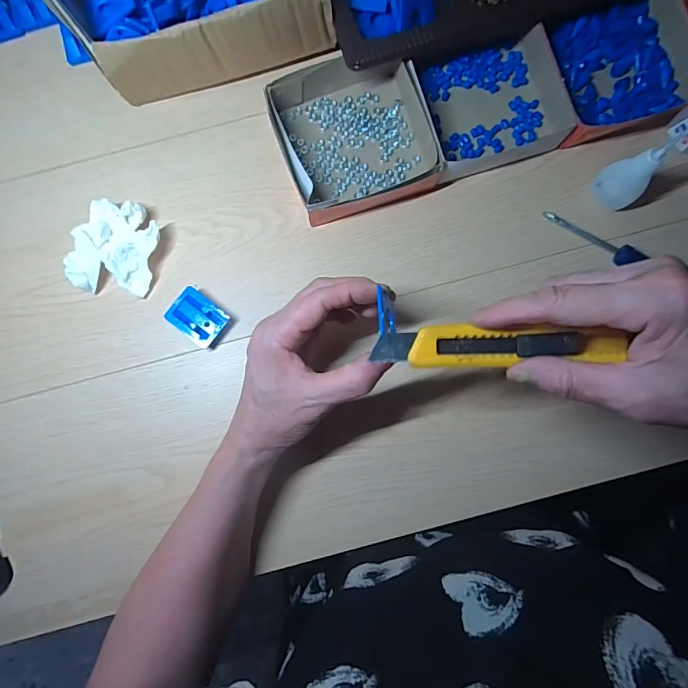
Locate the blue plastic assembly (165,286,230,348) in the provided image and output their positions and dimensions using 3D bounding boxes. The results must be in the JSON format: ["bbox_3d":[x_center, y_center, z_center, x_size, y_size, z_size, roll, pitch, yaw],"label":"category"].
[{"bbox_3d":[-0.123,-0.023,0.368,0.044,0.016,0.036,40,86,4],"label":"blue plastic assembly"}]

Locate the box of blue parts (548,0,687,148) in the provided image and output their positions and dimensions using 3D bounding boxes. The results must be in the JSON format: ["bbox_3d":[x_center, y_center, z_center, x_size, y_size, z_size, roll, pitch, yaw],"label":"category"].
[{"bbox_3d":[0.238,-0.241,0.371,0.125,0.040,0.111,-16,84,0],"label":"box of blue parts"}]

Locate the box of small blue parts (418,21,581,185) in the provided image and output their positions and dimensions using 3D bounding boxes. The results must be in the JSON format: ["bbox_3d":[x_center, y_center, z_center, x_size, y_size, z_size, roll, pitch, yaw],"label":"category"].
[{"bbox_3d":[0.126,-0.210,0.377,0.115,0.038,0.111,-16,84,0],"label":"box of small blue parts"}]

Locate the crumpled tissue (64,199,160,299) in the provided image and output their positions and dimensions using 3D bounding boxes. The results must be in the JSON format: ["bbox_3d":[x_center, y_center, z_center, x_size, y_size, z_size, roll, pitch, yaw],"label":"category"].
[{"bbox_3d":[-0.195,-0.082,0.372,0.064,0.033,0.081,19,85,3],"label":"crumpled tissue"}]

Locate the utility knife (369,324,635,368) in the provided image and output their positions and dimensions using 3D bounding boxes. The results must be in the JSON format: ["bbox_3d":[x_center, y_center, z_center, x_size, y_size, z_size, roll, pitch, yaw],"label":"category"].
[{"bbox_3d":[0.089,0.001,0.252,0.139,0.010,0.023,-2,84,6],"label":"utility knife"}]

